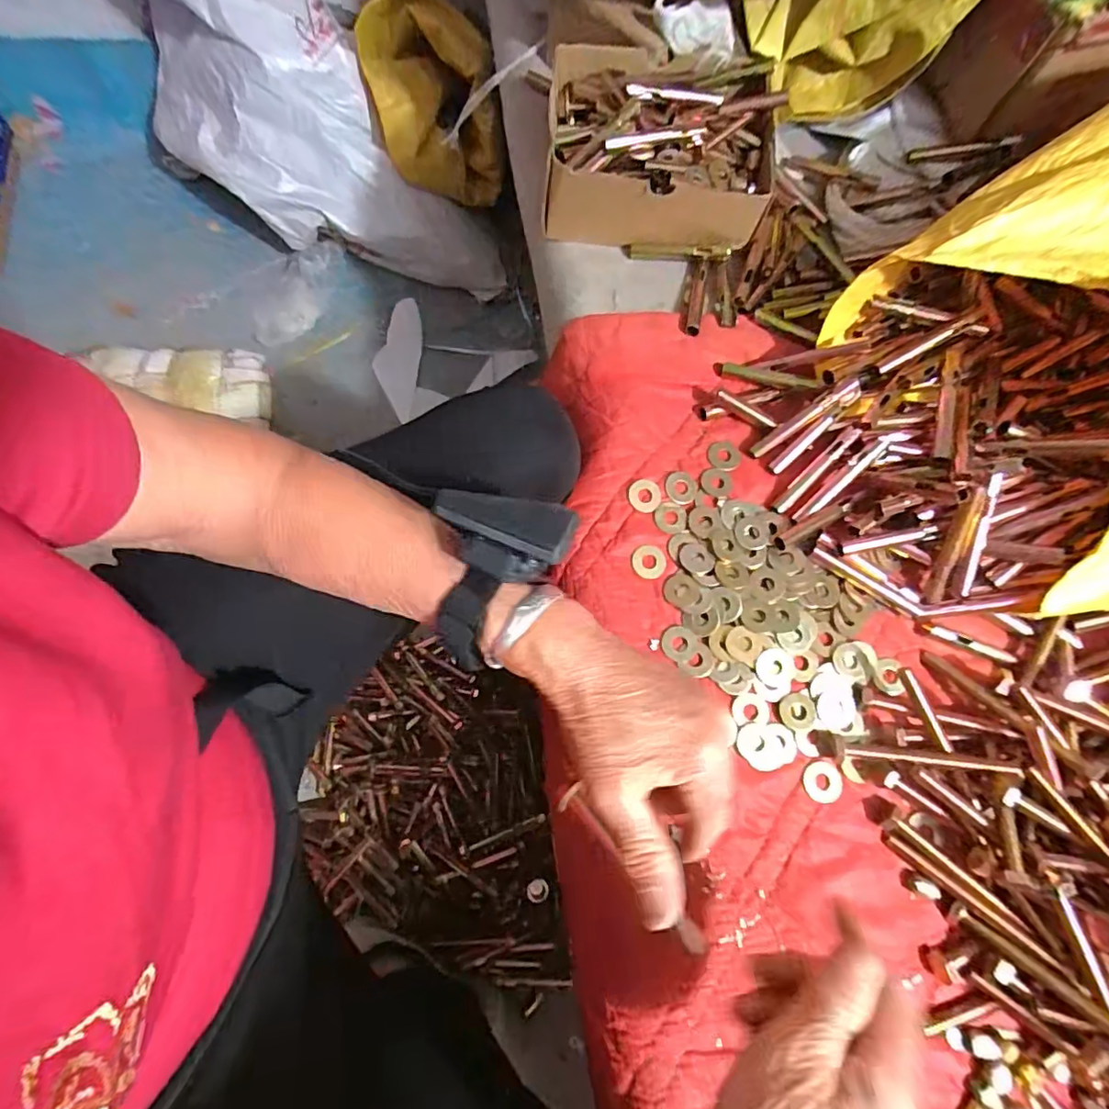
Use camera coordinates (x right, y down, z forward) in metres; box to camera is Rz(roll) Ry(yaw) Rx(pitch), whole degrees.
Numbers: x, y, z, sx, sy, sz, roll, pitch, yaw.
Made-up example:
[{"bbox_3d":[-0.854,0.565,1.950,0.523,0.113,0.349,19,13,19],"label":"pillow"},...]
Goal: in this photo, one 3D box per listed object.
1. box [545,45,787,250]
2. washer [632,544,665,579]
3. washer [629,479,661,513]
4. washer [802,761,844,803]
[{"bbox_3d":[0.089,-0.359,0.487,0.193,0.064,0.155,6,74,-1],"label":"box"},{"bbox_3d":[0.068,0.005,0.392,0.024,0.004,0.024,1,74,-3],"label":"washer"},{"bbox_3d":[0.067,-0.044,0.406,0.023,0.004,0.025,1,74,-3],"label":"washer"},{"bbox_3d":[0.175,0.148,0.357,0.026,0.004,0.025,1,74,-3],"label":"washer"}]

